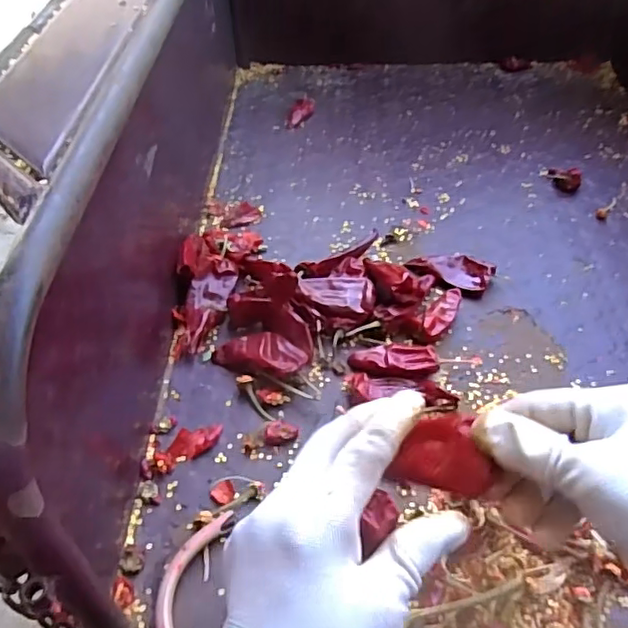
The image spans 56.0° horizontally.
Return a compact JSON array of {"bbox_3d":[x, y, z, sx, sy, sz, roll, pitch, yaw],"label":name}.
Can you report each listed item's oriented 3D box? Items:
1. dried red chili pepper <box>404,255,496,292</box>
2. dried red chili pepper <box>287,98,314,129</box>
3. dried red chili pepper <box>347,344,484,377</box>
[{"bbox_3d":[0.127,-0.042,0.548,0.075,0.017,0.034,27,53,26],"label":"dried red chili pepper"},{"bbox_3d":[-0.016,-0.268,0.781,0.025,0.011,0.071,10,47,11],"label":"dried red chili pepper"},{"bbox_3d":[0.081,0.038,0.471,0.103,0.017,0.029,2,46,5],"label":"dried red chili pepper"}]

